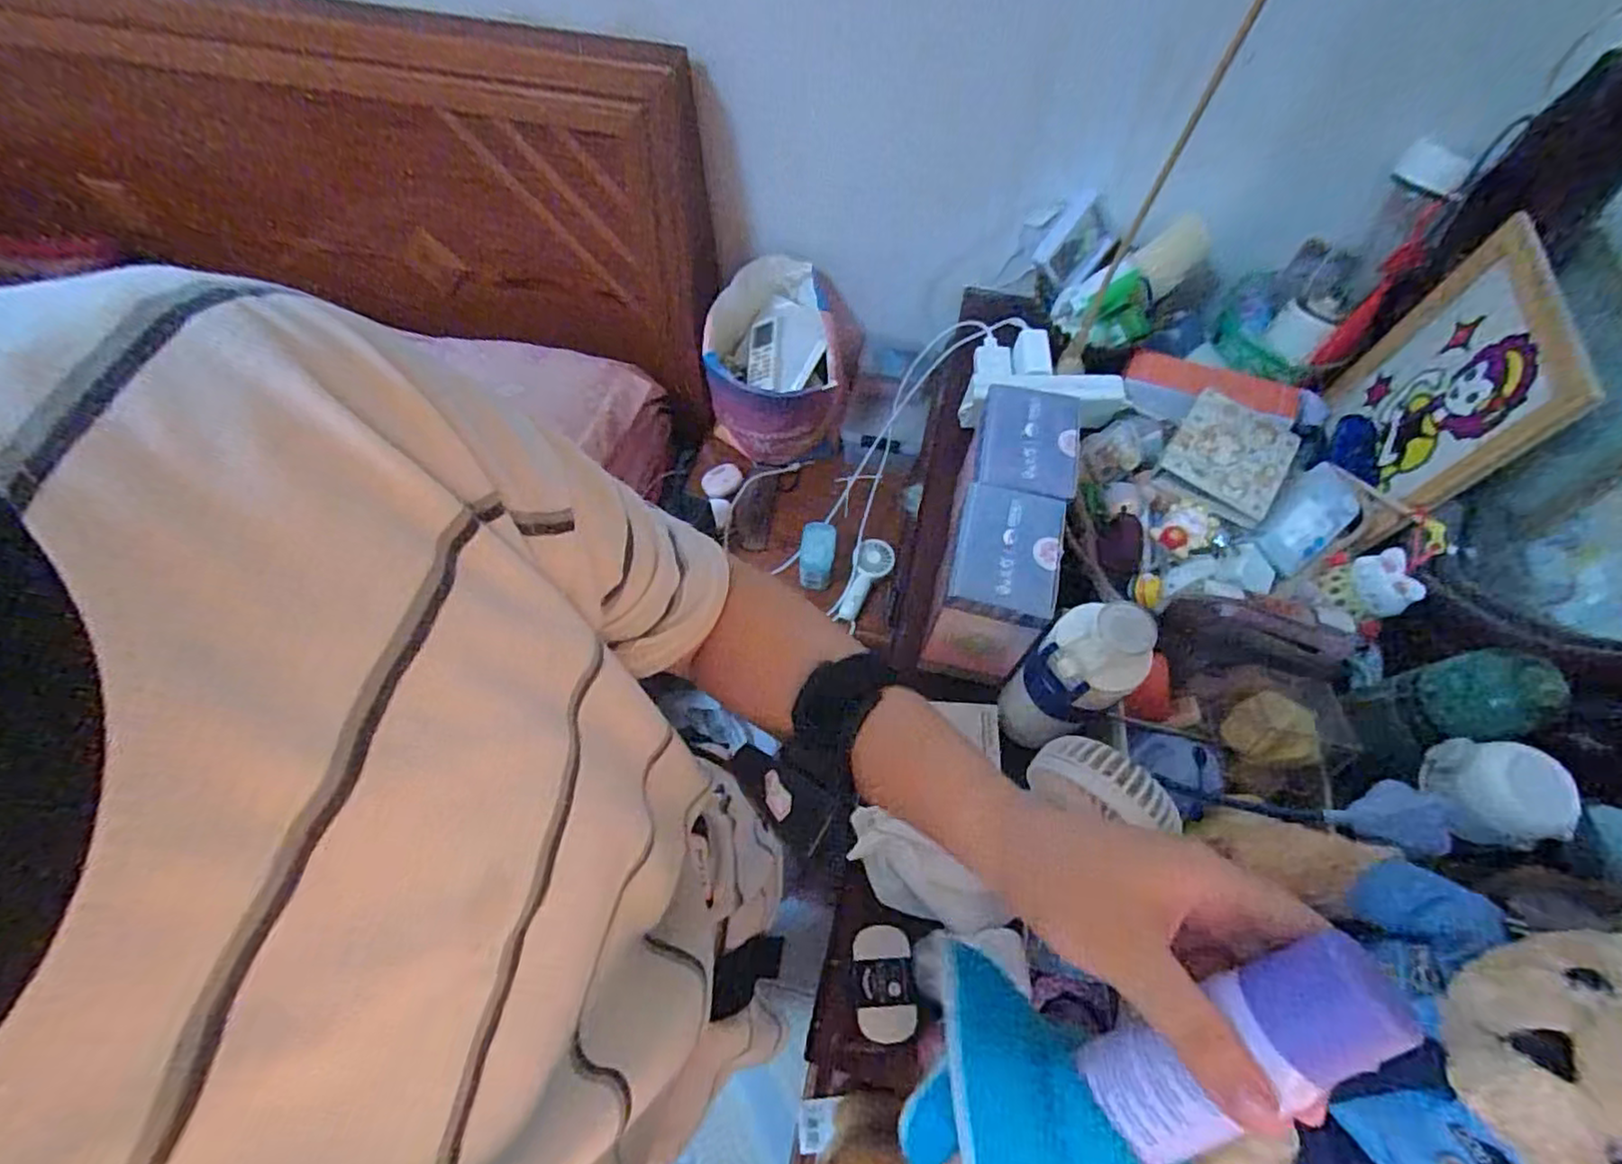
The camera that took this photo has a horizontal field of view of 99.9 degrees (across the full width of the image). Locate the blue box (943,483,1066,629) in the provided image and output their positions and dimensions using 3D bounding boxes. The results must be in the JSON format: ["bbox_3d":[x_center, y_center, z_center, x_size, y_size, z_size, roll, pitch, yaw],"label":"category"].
[{"bbox_3d":[0.159,-0.025,0.551,0.080,0.021,0.111,14,64,7],"label":"blue box"}]

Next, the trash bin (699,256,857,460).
[{"bbox_3d":[-0.043,-0.309,0.997,0.199,0.211,0.209,11,64,6],"label":"trash bin"}]

